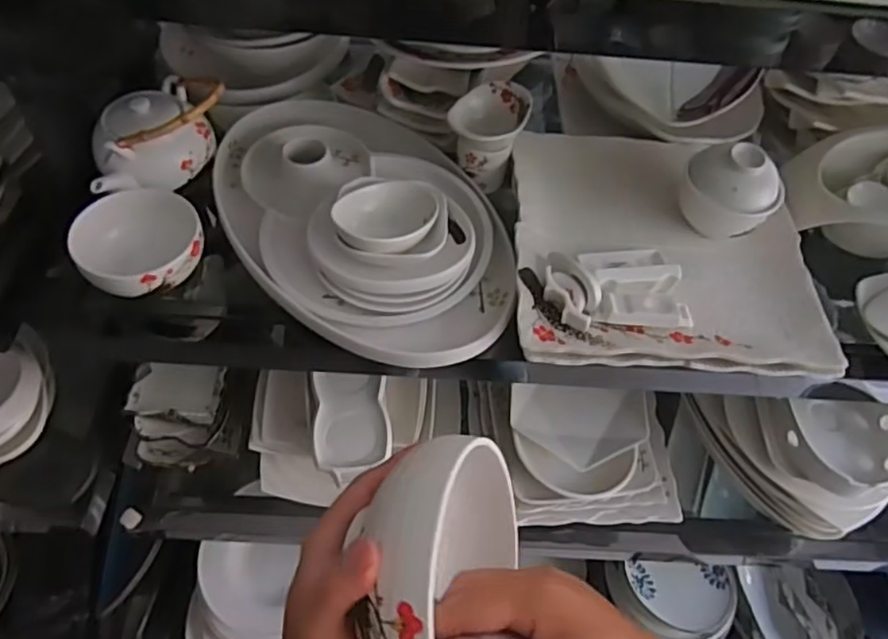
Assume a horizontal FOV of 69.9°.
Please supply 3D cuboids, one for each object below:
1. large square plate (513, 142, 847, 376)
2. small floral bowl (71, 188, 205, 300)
[{"bbox_3d":[0.244,-0.093,0.731,0.325,0.030,0.336,4,55,-2],"label":"large square plate"},{"bbox_3d":[-0.323,-0.069,0.688,0.120,0.087,0.138,-24,61,-20],"label":"small floral bowl"}]

